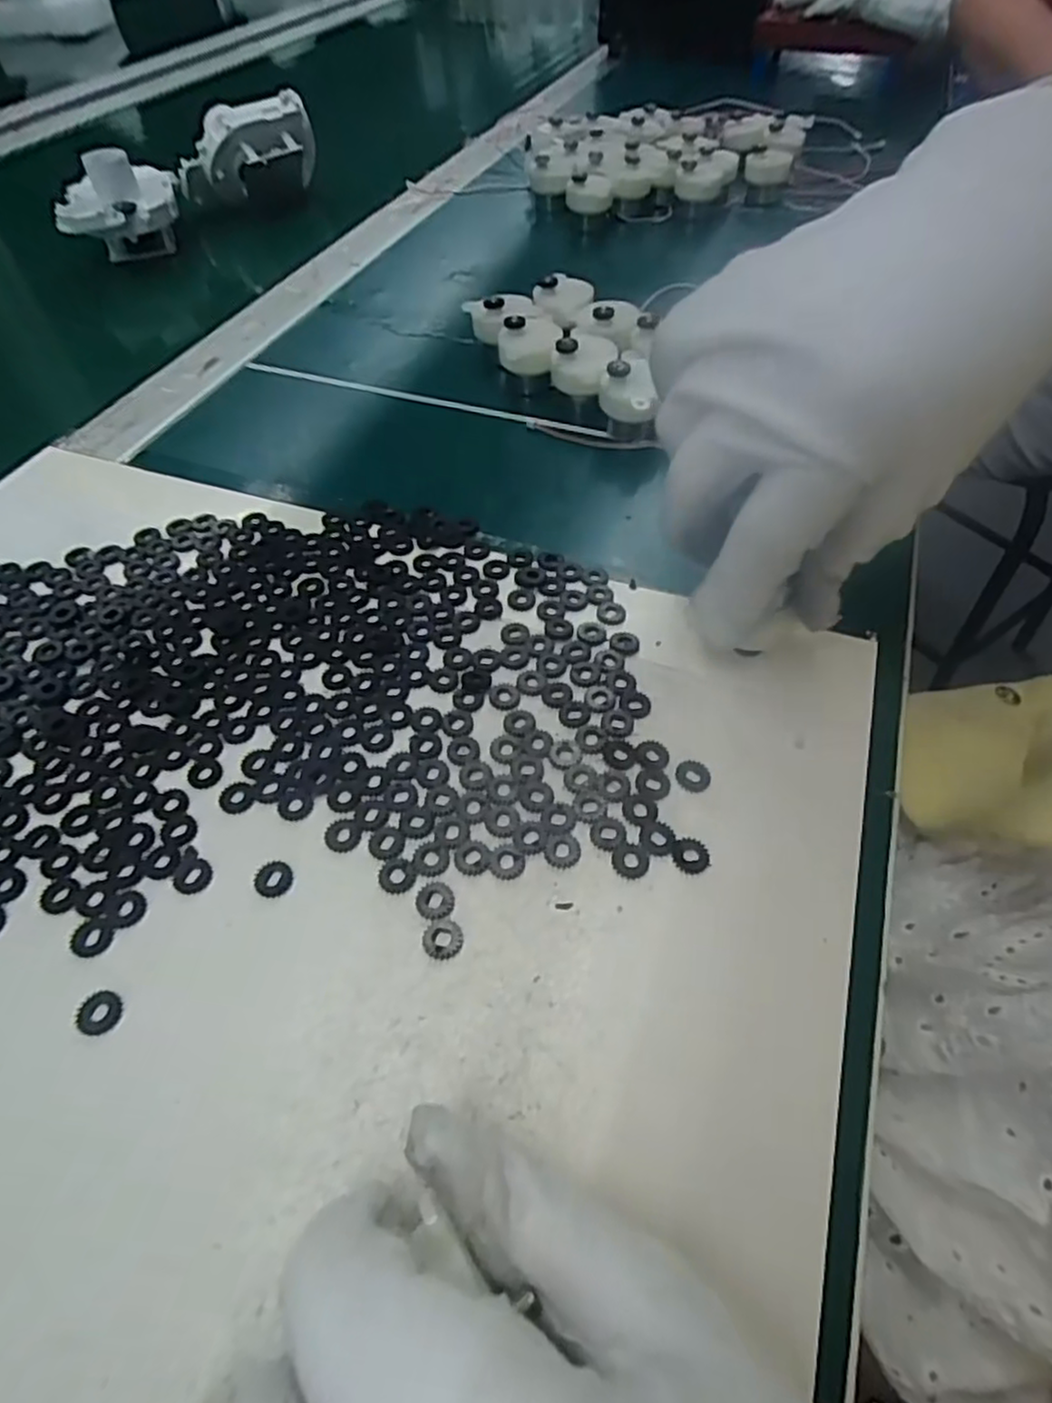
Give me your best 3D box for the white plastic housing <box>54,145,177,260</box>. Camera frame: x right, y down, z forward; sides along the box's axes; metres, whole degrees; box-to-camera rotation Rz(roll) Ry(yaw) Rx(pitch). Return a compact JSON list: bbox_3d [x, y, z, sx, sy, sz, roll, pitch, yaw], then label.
[{"bbox_3d":[-0.272,-0.333,0.458,0.070,0.056,0.081,-16,55,-10],"label":"white plastic housing"}]

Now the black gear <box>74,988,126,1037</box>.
[{"bbox_3d":[-0.111,0.080,0.177,0.011,0.004,0.011,-1,54,1],"label":"black gear"}]

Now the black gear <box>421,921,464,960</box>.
[{"bbox_3d":[-0.023,0.064,0.185,0.011,0.004,0.010,-1,54,1],"label":"black gear"}]

